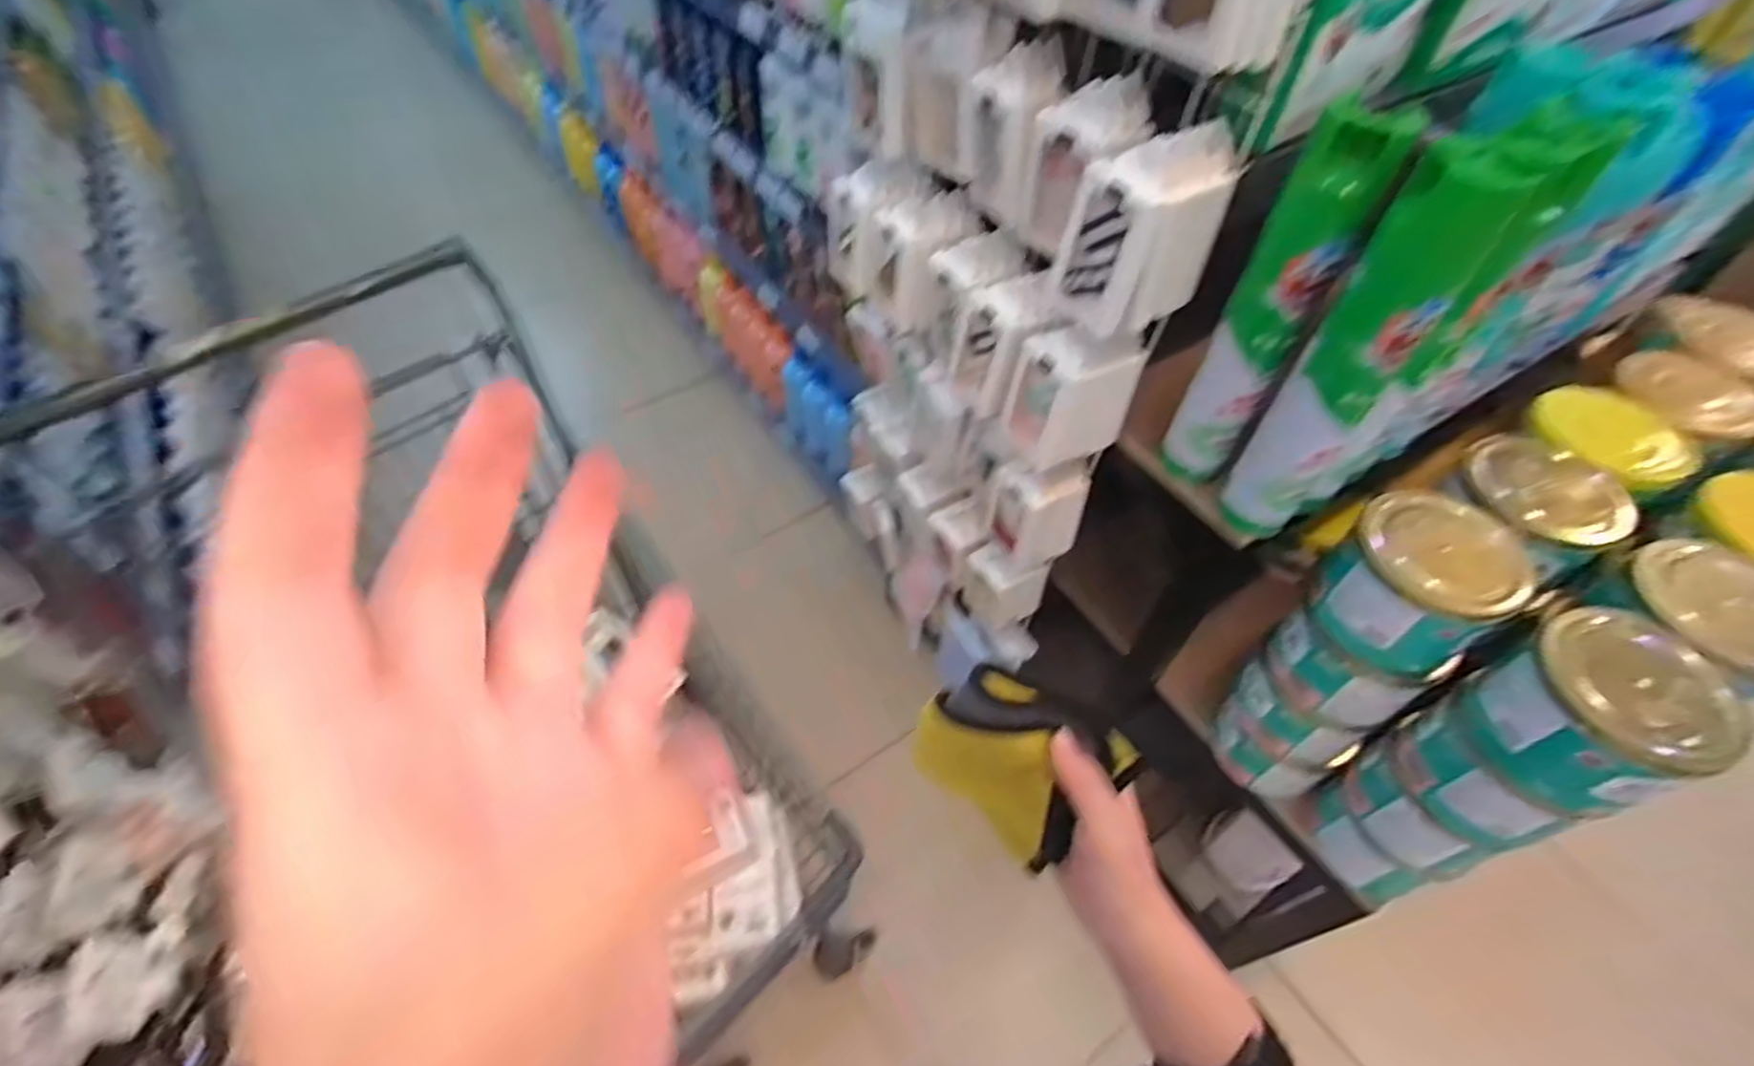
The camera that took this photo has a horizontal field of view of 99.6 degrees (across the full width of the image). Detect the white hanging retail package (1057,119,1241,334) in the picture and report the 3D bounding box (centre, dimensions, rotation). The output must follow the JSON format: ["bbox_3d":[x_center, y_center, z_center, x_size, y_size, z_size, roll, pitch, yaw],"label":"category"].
[{"bbox_3d":[0.216,-0.246,0.600,0.114,0.134,0.064,-27,58,-22],"label":"white hanging retail package"}]

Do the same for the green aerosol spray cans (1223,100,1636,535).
[{"bbox_3d":[0.424,-0.155,0.610,0.184,0.345,0.086,-35,61,-26],"label":"green aerosol spray cans"}]

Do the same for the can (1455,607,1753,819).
[{"bbox_3d":[0.597,0.144,0.617,0.141,0.116,0.125,-18,55,-17],"label":"can"}]

